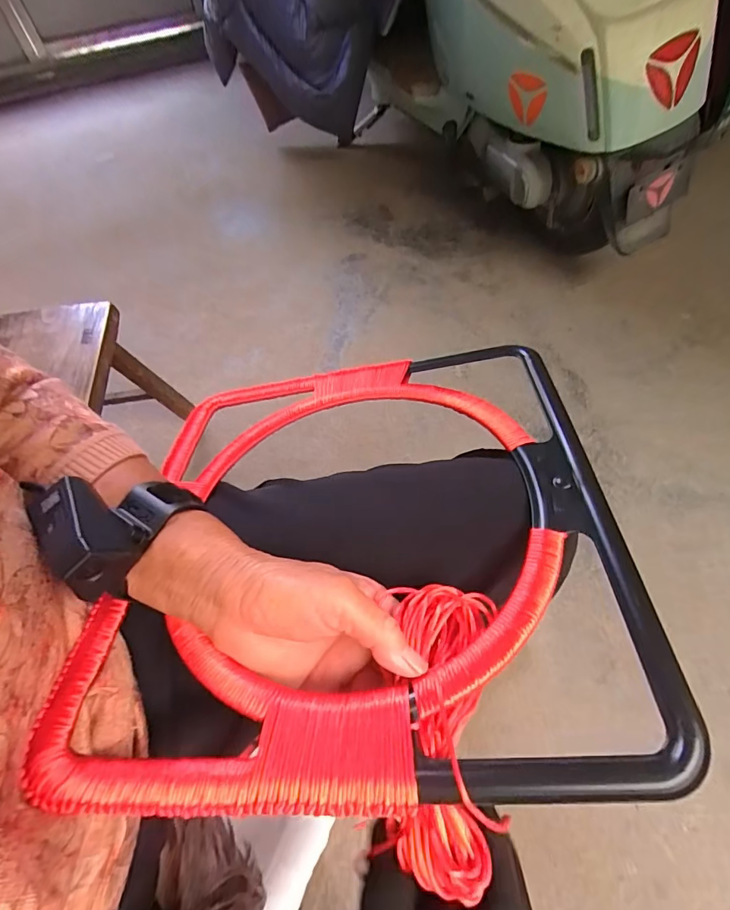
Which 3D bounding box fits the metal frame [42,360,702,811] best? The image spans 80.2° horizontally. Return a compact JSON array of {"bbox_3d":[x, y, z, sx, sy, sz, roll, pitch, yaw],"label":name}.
[{"bbox_3d":[-0.012,0.040,0.306,0.323,0.106,0.321,-3,60,2],"label":"metal frame"}]

